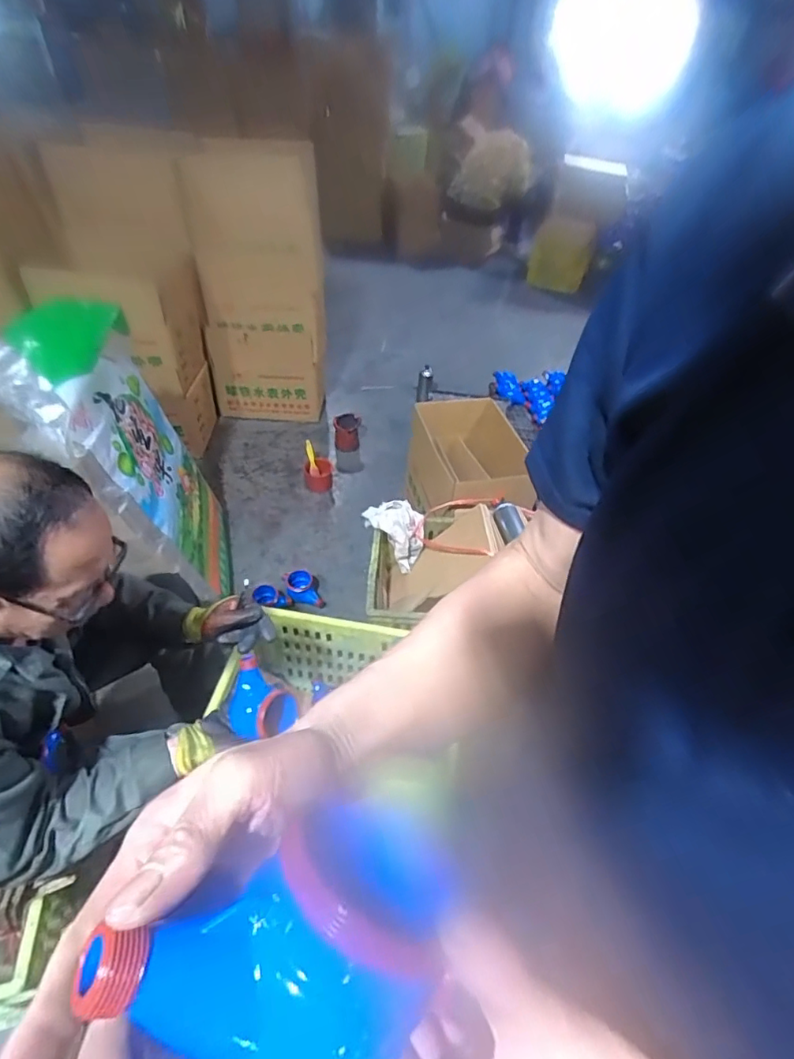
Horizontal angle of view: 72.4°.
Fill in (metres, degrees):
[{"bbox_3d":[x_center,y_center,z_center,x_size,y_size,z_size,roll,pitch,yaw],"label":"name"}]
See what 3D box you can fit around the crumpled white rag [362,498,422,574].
[{"bbox_3d":[-0.007,0.010,1.460,0.160,0.146,0.105,21,47,15],"label":"crumpled white rag"}]

